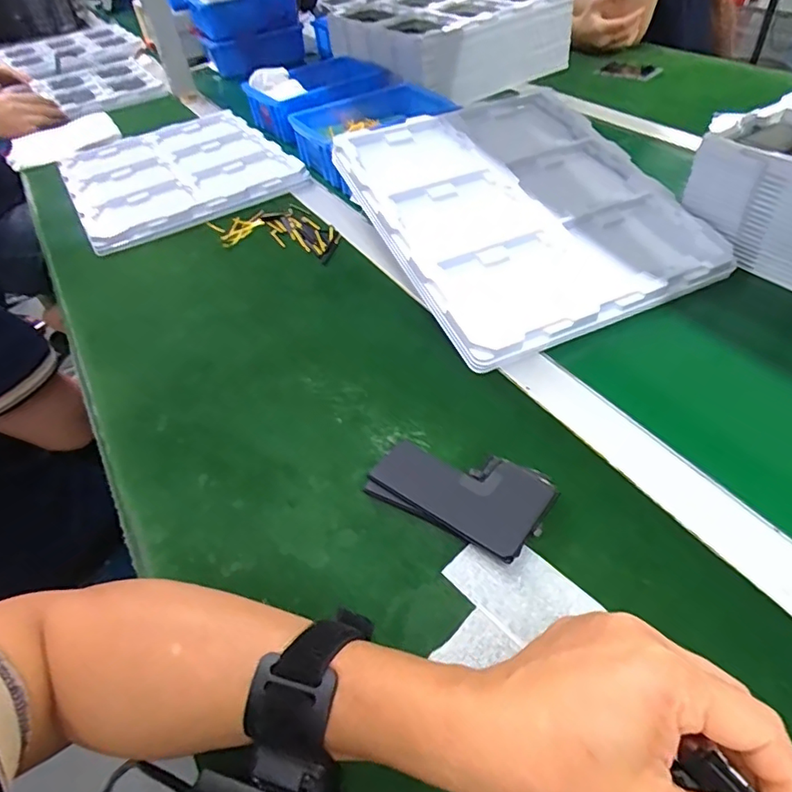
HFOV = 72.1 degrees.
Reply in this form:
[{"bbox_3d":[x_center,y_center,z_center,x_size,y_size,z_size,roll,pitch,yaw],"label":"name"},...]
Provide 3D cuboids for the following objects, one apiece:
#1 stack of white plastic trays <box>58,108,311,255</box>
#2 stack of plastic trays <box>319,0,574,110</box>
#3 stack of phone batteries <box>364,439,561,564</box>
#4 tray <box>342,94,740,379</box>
[{"bbox_3d":[-0.315,-0.326,0.786,0.294,0.034,0.338,-29,50,-20],"label":"stack of white plastic trays"},{"bbox_3d":[0.084,-0.625,0.951,0.340,0.107,0.295,-26,49,-17],"label":"stack of plastic trays"},{"bbox_3d":[0.044,0.060,0.361,0.111,0.015,0.067,23,53,25],"label":"stack of phone batteries"},{"bbox_3d":[0.127,-0.194,0.550,0.288,0.020,0.324,-20,61,-15],"label":"tray"}]

